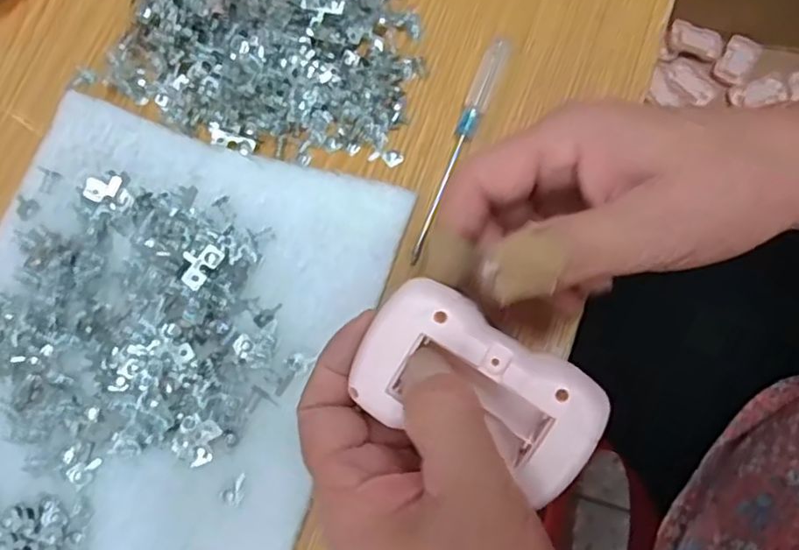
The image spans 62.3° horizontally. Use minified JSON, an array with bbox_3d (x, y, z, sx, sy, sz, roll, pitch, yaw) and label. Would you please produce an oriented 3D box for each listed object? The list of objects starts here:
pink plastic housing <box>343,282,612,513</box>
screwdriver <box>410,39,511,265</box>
[{"bbox_3d":[0.027,0.037,0.226,0.083,0.014,0.046,27,77,10],"label":"pink plastic housing"},{"bbox_3d":[0.027,-0.063,0.323,0.012,0.012,0.119,23,77,9],"label":"screwdriver"}]

